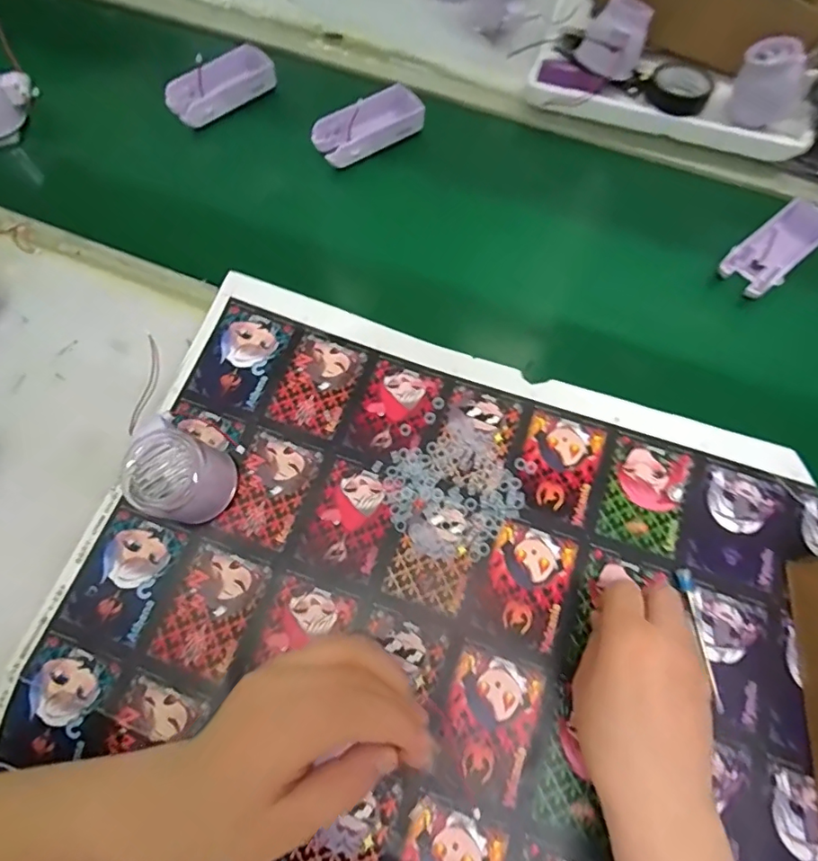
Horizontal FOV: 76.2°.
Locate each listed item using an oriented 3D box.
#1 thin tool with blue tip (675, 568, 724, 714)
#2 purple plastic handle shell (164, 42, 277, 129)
[{"bbox_3d":[0.198,0.139,0.352,0.012,0.010,0.089,-6,69,-2],"label":"thin tool with blue tip"},{"bbox_3d":[-0.201,-0.370,0.560,0.115,0.028,0.055,-39,74,-13],"label":"purple plastic handle shell"}]

